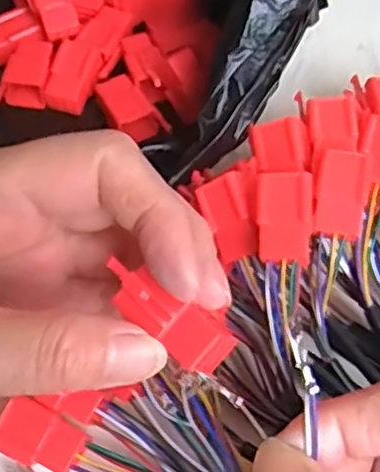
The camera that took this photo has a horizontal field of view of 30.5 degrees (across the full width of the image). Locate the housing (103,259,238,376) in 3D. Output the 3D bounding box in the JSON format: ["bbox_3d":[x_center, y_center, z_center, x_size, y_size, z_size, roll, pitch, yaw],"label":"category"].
[{"bbox_3d":[-0.005,0.022,0.187,0.036,0.007,0.014,37,65,9],"label":"housing"}]

